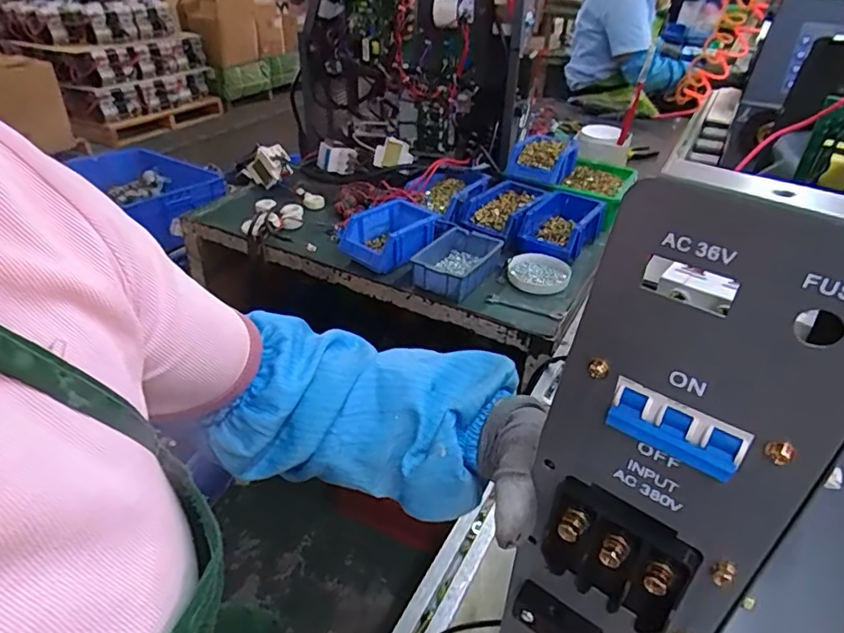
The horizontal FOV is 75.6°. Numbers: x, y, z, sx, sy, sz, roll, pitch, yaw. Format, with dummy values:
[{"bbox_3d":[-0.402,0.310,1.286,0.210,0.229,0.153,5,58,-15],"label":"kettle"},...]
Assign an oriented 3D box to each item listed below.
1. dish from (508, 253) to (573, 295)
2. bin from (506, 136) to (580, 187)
[{"bbox_3d":[0.202,-0.074,0.940,0.100,0.026,0.095,1,35,0],"label":"dish"},{"bbox_3d":[0.258,-0.333,1.170,0.122,0.063,0.164,17,38,21],"label":"bin"}]

